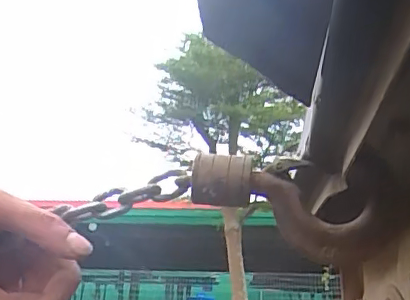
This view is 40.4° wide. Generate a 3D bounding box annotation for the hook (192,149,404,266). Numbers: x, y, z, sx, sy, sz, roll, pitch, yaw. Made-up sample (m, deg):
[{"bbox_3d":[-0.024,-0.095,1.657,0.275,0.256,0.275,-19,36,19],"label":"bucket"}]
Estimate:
[{"bbox_3d":[0.052,0.027,0.325,0.118,0.063,0.023,14,-15,5],"label":"hook"}]

